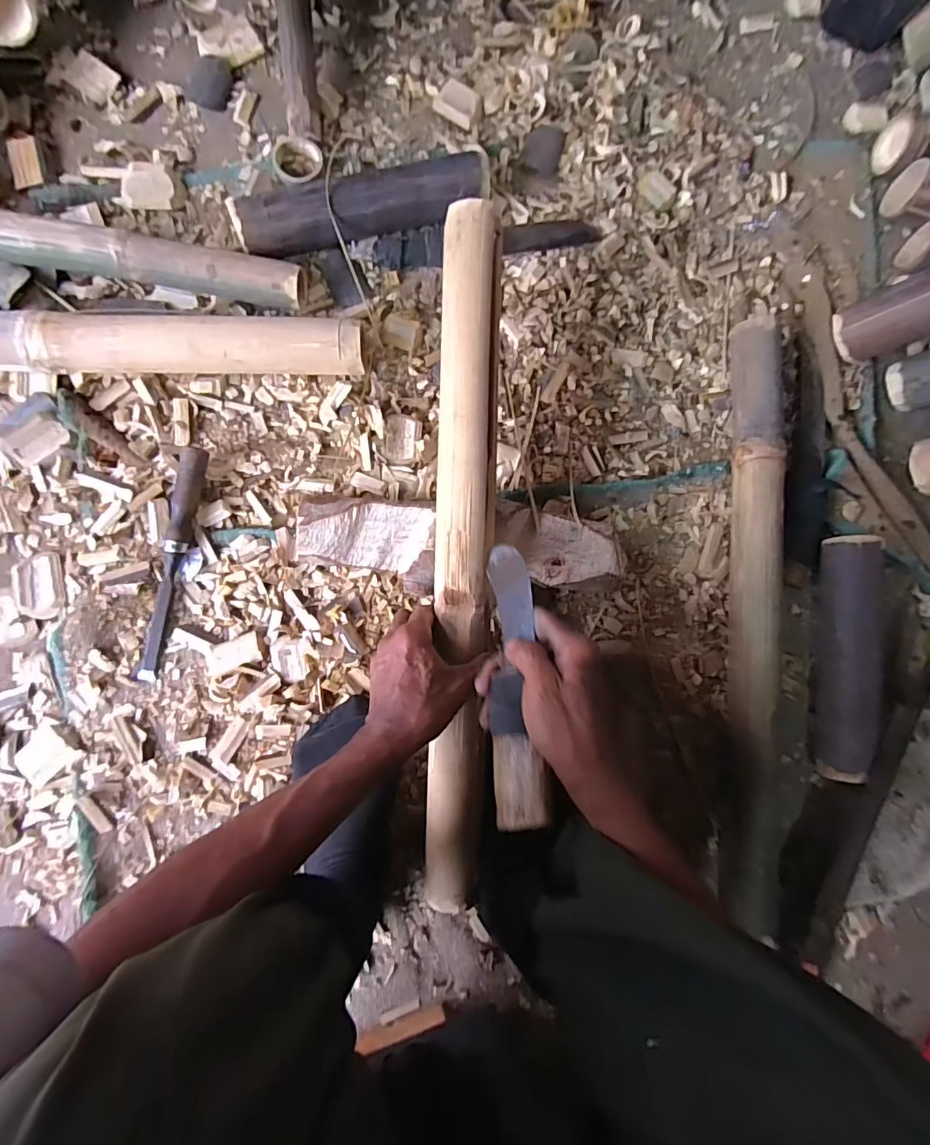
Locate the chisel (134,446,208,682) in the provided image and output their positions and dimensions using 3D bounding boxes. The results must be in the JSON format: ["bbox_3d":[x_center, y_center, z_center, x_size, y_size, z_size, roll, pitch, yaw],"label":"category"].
[{"bbox_3d":[-0.306,-0.008,0.519,0.023,0.027,0.245,13,86,-4],"label":"chisel"}]

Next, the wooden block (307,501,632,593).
[{"bbox_3d":[-0.004,-0.026,0.528,0.318,0.062,0.090,0,87,-5],"label":"wooden block"}]

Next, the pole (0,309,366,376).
[{"bbox_3d":[-0.432,-0.224,0.498,0.650,0.064,0.058,-2,87,-5],"label":"pole"}]

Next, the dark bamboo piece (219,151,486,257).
[{"bbox_3d":[-0.107,-0.387,0.541,0.269,0.058,0.056,-15,89,-6],"label":"dark bamboo piece"}]

